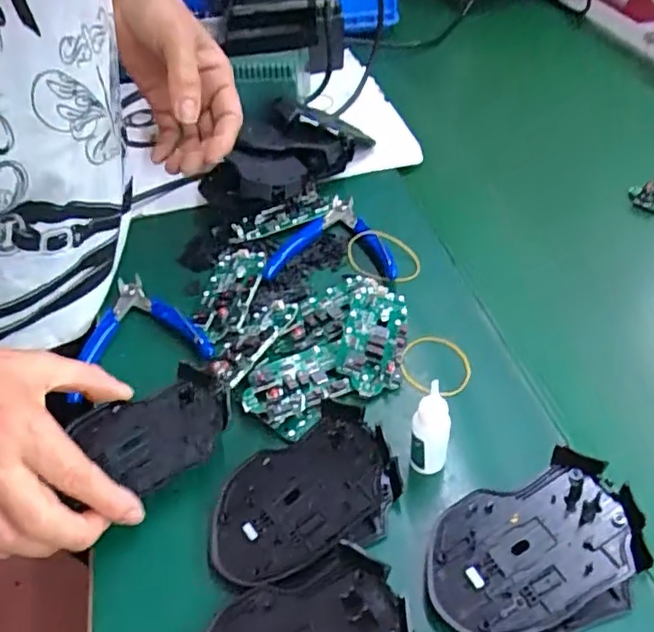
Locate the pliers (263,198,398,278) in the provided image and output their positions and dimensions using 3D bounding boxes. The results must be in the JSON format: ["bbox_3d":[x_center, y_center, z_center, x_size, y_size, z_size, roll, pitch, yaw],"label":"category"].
[{"bbox_3d":[0.007,-0.069,0.524,0.107,0.012,0.099,3,46,7],"label":"pliers"}]

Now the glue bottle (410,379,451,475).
[{"bbox_3d":[0.061,0.072,0.355,0.021,0.080,0.017,10,47,14],"label":"glue bottle"}]

